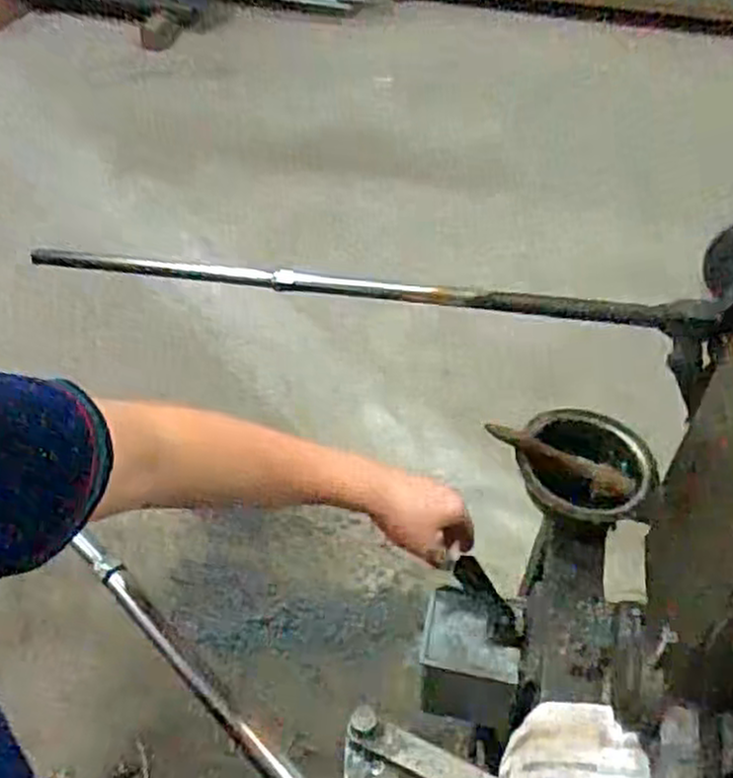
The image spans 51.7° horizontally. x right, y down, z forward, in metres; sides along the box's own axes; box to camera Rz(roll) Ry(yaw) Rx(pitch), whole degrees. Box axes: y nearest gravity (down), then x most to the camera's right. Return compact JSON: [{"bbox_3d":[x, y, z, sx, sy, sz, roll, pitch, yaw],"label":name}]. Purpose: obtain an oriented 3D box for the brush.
[{"bbox_3d":[0.186,0.071,0.735,0.145,0.031,0.023,17,47,13],"label":"brush"}]

